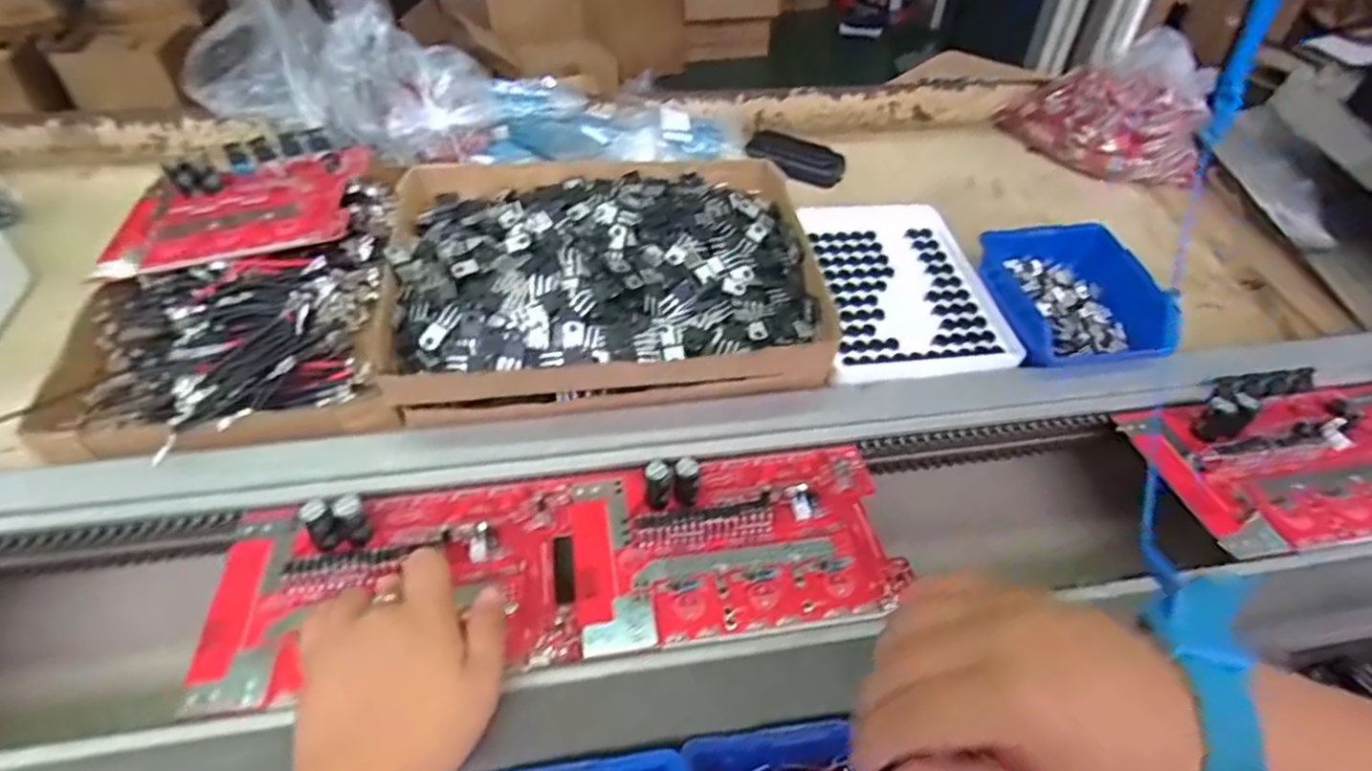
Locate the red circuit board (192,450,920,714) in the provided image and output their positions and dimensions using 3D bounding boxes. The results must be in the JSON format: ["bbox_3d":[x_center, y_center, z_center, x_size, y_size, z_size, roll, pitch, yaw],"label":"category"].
[{"bbox_3d":[-0.069,0.094,0.406,0.389,0.037,0.130,-4,41,-7],"label":"red circuit board"}]

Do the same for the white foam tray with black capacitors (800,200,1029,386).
[{"bbox_3d":[0.181,-0.085,0.583,0.142,0.015,0.200,-5,52,-6],"label":"white foam tray with black capacitors"}]

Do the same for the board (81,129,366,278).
[{"bbox_3d":[-0.352,-0.150,0.545,0.180,0.041,0.136,-9,42,-9],"label":"board"}]

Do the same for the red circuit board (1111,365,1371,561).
[{"bbox_3d":[0.430,0.046,0.475,0.212,0.041,0.131,-6,41,-5],"label":"red circuit board"}]

